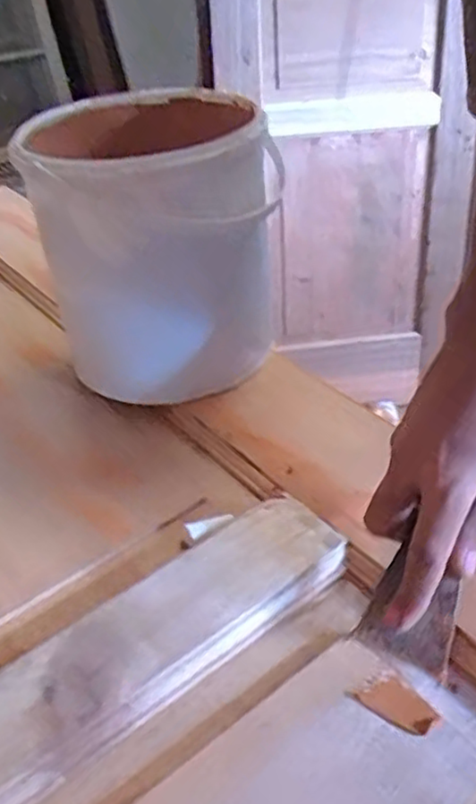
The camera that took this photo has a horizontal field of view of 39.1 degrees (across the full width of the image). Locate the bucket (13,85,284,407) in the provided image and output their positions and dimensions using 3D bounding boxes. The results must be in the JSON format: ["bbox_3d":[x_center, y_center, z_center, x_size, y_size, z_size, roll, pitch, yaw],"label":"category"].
[{"bbox_3d":[-0.065,-0.122,0.529,0.165,0.191,0.184,-14,37,-13],"label":"bucket"}]

